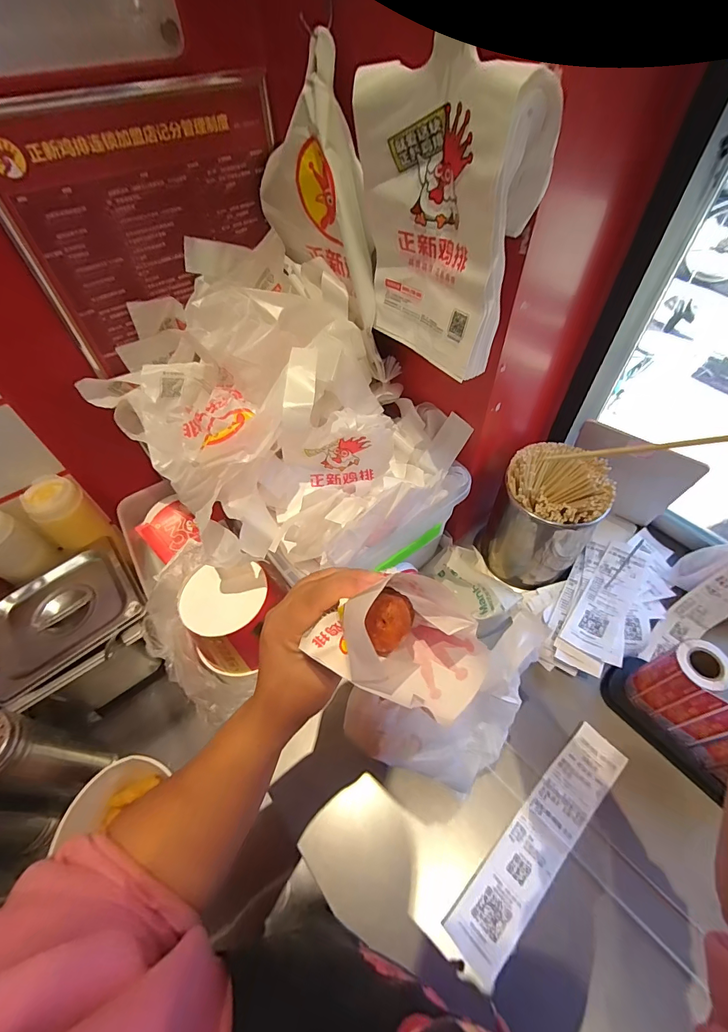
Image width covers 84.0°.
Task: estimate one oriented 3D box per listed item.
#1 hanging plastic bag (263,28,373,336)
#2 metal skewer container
[{"bbox_3d":[-0.046,-0.335,0.420,0.042,0.179,0.212,-29,57,-18],"label":"hanging plastic bag"},{"bbox_3d":[0.245,0.003,0.558,0.124,0.168,0.118,16,55,15],"label":"metal skewer container"}]

